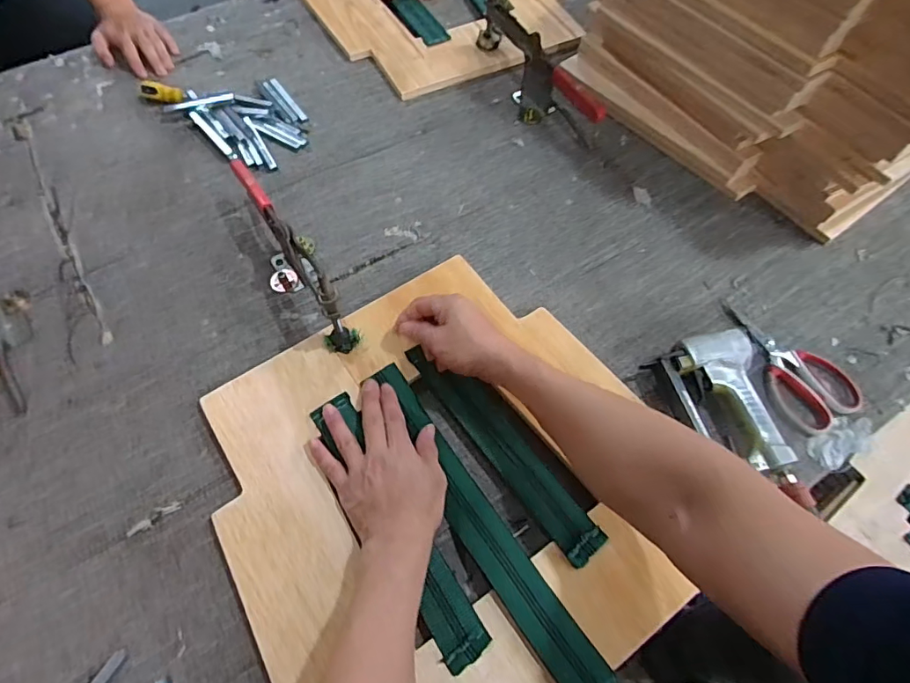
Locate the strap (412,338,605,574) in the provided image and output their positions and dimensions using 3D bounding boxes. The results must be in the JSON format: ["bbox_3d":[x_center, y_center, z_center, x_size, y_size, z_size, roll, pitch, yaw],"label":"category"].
[{"bbox_3d":[0.055,0.109,0.568,0.054,0.018,0.287,-35,70,-17],"label":"strap"}]

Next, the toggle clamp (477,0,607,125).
[{"bbox_3d":[0.129,-0.428,0.814,0.067,0.101,0.297,-21,66,-11],"label":"toggle clamp"}]

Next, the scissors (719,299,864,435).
[{"bbox_3d":[0.407,0.020,0.634,0.096,0.010,0.188,-27,67,-14],"label":"scissors"}]

